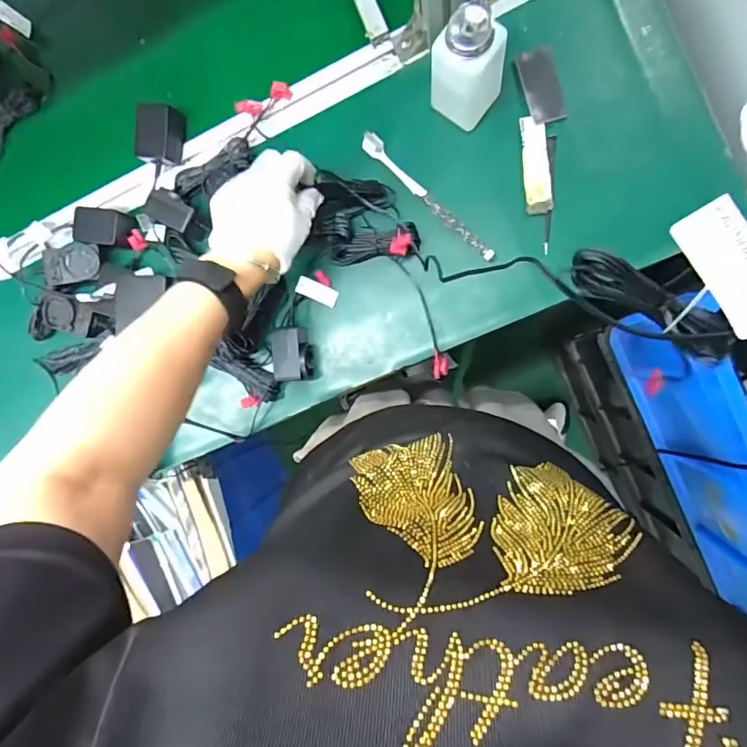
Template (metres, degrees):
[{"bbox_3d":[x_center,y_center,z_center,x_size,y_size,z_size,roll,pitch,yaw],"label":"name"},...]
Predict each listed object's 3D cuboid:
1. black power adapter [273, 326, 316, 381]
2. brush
[{"bbox_3d":[-0.086,-0.021,0.544,0.036,0.036,0.056,-4,91,9],"label":"black power adapter"},{"bbox_3d":[0.055,-0.183,0.521,0.019,0.012,0.184,-44,85,8],"label":"brush"}]

